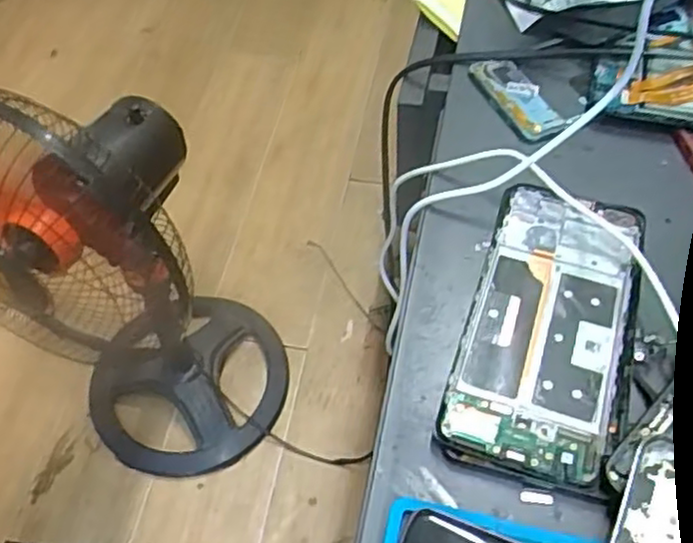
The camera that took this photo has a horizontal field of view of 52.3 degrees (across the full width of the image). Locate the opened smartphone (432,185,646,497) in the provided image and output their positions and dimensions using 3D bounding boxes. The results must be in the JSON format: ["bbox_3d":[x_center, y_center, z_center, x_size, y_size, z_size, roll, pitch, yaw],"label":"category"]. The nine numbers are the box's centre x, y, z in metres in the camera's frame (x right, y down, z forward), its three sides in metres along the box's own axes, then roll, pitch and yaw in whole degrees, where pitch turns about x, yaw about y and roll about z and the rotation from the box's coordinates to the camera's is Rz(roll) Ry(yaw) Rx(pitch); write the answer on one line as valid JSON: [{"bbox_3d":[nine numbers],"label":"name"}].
[{"bbox_3d":[0.096,0.025,0.334,0.073,0.010,0.153,15,56,13],"label":"opened smartphone"}]

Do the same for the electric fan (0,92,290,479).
[{"bbox_3d":[-0.288,0.011,0.931,0.312,0.634,0.298,-1,54,1],"label":"electric fan"}]

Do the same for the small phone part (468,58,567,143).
[{"bbox_3d":[0.105,-0.108,0.431,0.031,0.005,0.072,-19,56,-11],"label":"small phone part"}]

